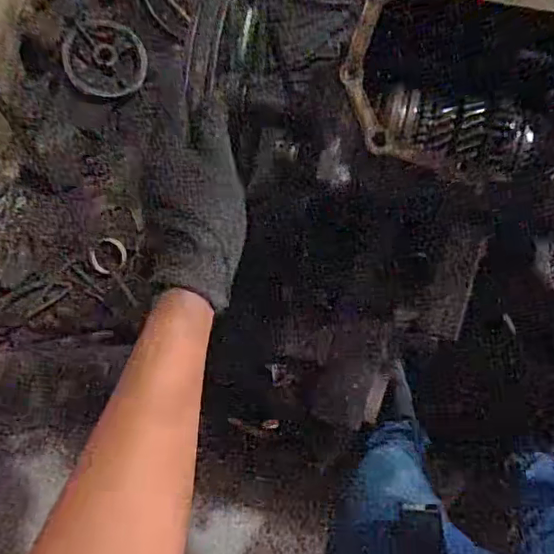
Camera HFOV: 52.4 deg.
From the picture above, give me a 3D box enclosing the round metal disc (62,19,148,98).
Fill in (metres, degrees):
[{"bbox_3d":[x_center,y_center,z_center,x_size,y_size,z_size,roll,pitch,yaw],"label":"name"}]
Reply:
[{"bbox_3d":[-0.360,-0.458,1.185,0.162,0.016,0.148,-6,112,-15],"label":"round metal disc"}]

